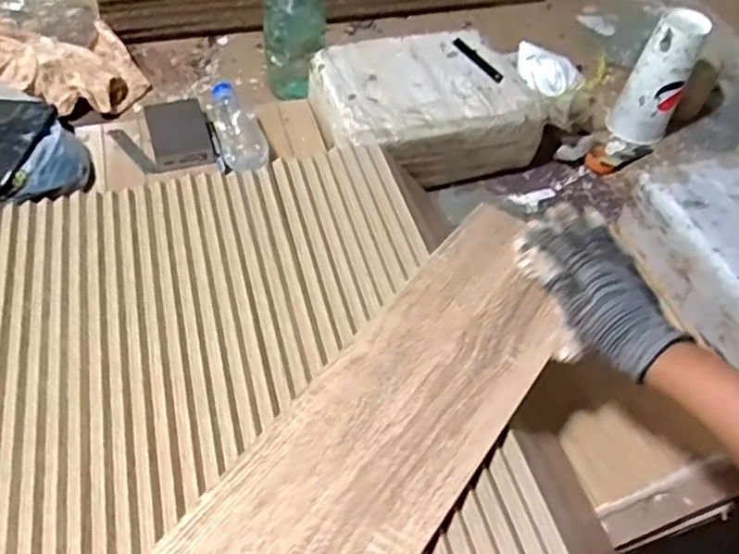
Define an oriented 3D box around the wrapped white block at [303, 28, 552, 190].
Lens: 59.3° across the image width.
[{"bbox_3d":[0.074,-0.222,0.854,0.269,0.094,0.206,-15,58,-16],"label":"wrapped white block"}]

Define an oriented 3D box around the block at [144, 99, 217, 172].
[{"bbox_3d":[-0.234,-0.177,0.800,0.069,0.023,0.110,-13,58,-15],"label":"block"}]

